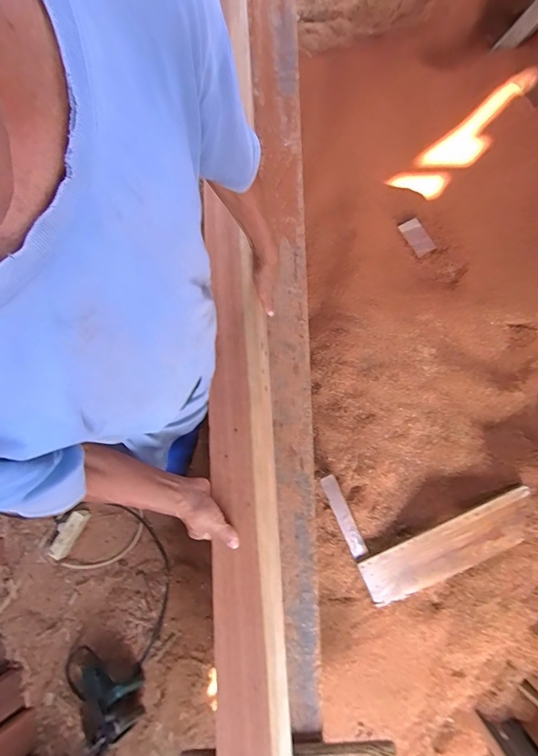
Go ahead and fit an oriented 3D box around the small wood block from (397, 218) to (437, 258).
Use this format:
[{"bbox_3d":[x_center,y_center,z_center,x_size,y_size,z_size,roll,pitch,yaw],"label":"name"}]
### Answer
[{"bbox_3d":[0.400,-0.381,0.987,0.050,0.004,0.109,-32,74,14],"label":"small wood block"}]

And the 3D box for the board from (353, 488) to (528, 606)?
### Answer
[{"bbox_3d":[0.385,0.366,0.785,0.382,0.017,0.121,-24,95,-1],"label":"board"}]

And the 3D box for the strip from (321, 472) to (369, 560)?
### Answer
[{"bbox_3d":[0.159,0.296,0.779,0.032,0.014,0.188,-25,93,-6],"label":"strip"}]

